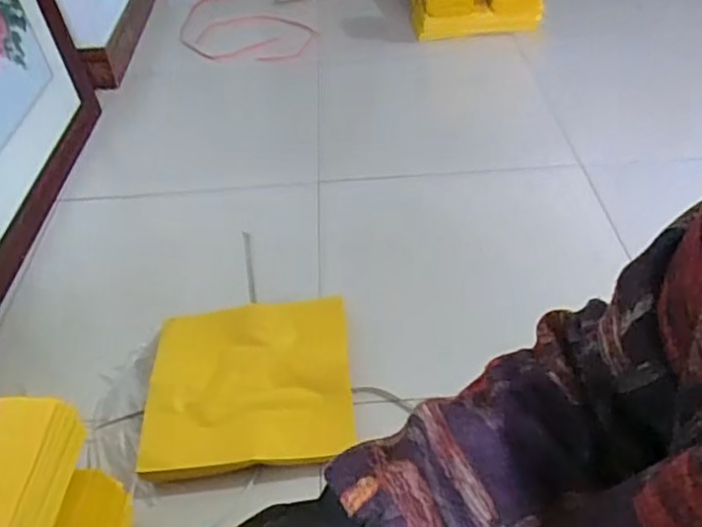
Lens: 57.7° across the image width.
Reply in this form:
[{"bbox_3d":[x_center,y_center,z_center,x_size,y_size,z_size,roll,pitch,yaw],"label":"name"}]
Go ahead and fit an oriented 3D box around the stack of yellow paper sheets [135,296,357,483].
[{"bbox_3d":[-0.157,0.182,1.015,0.344,0.075,0.278,-7,42,-3],"label":"stack of yellow paper sheets"}]

